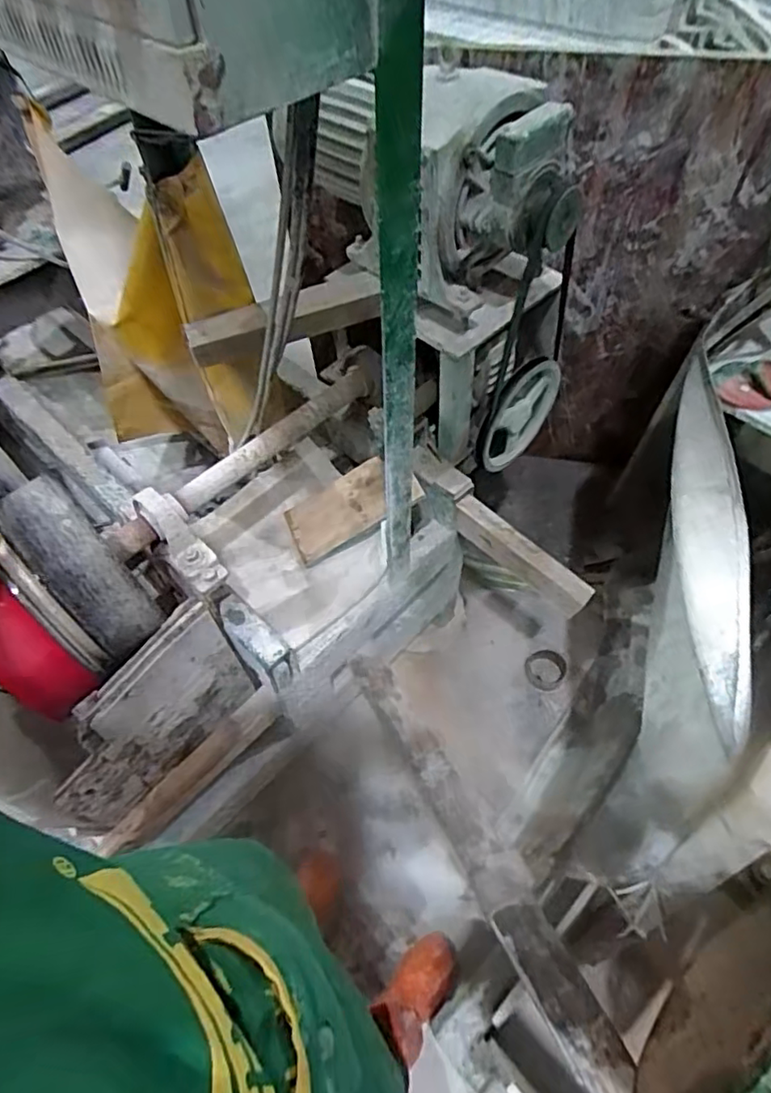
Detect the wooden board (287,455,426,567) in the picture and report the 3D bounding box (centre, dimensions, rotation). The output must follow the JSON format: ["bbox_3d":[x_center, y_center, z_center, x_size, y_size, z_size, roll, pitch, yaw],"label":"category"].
[{"bbox_3d":[-0.063,-0.078,1.078,0.245,0.019,0.126,-29,62,10],"label":"wooden board"}]

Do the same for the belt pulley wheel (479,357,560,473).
[{"bbox_3d":[0.230,-0.225,1.046,0.032,0.202,0.185,38,65,25],"label":"belt pulley wheel"}]

